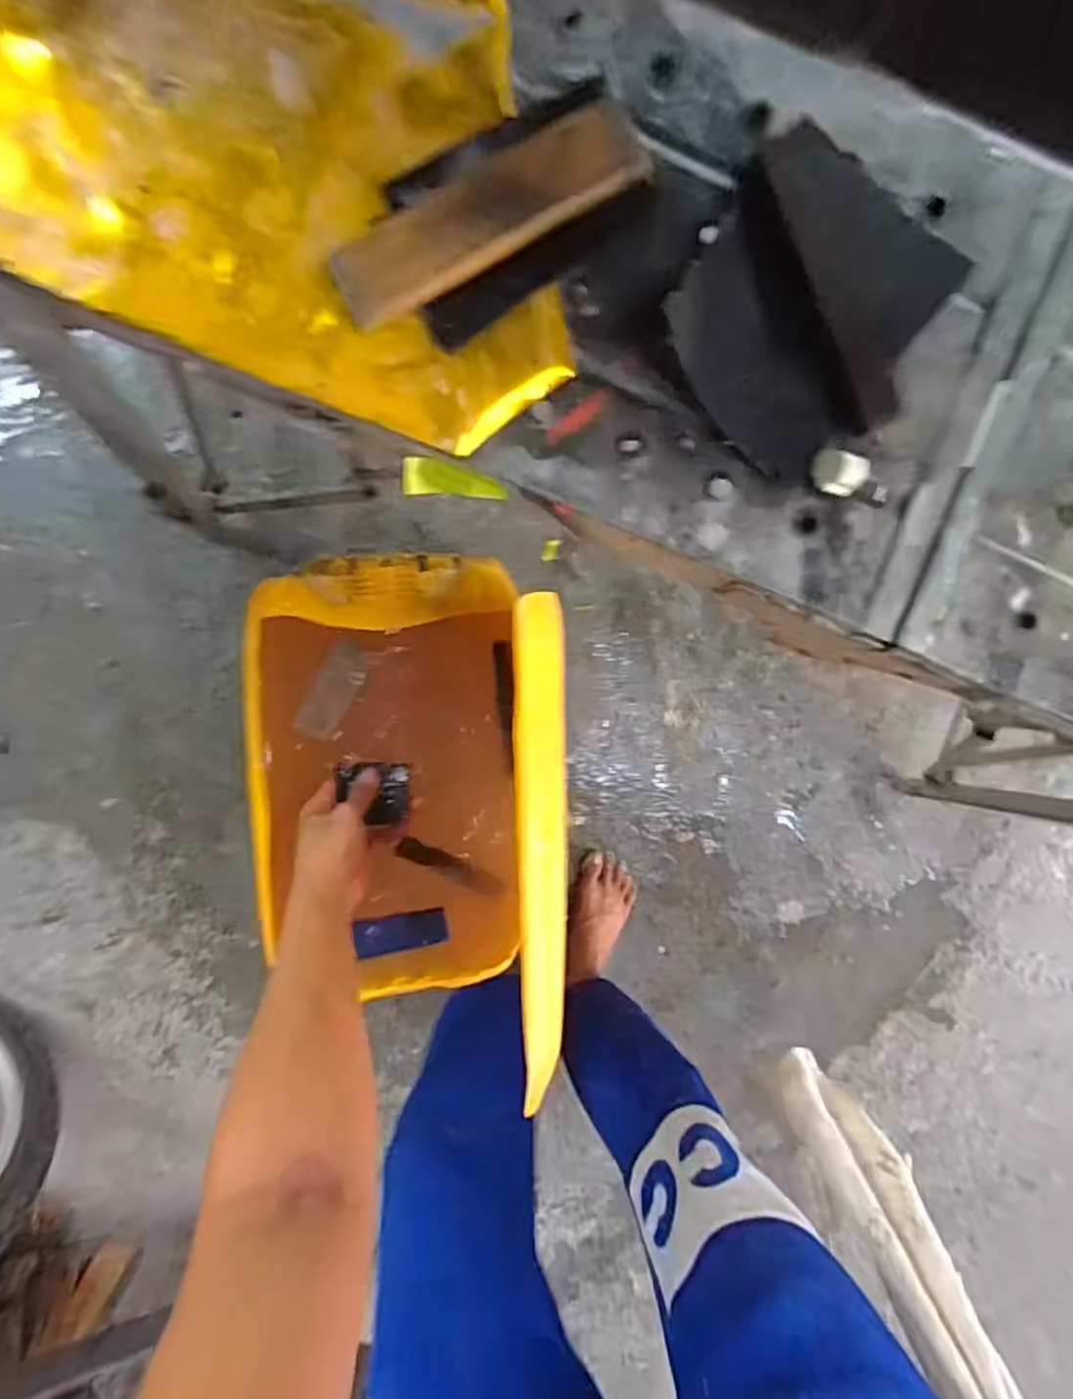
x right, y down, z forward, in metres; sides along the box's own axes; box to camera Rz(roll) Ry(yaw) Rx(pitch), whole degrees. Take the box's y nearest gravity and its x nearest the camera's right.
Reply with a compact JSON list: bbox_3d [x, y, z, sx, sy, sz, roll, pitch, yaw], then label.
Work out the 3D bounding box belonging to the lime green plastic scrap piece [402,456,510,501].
[{"bbox_3d":[-0.041,-0.112,0.351,0.052,0.009,0.018,3,96,-4],"label":"lime green plastic scrap piece"}]

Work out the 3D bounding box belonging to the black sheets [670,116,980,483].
[{"bbox_3d":[0.131,-0.188,0.339,0.118,0.016,0.131,33,93,-6],"label":"black sheets"}]

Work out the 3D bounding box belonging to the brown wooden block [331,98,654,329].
[{"bbox_3d":[-0.023,-0.224,0.318,0.149,0.017,0.043,-29,97,0],"label":"brown wooden block"}]

